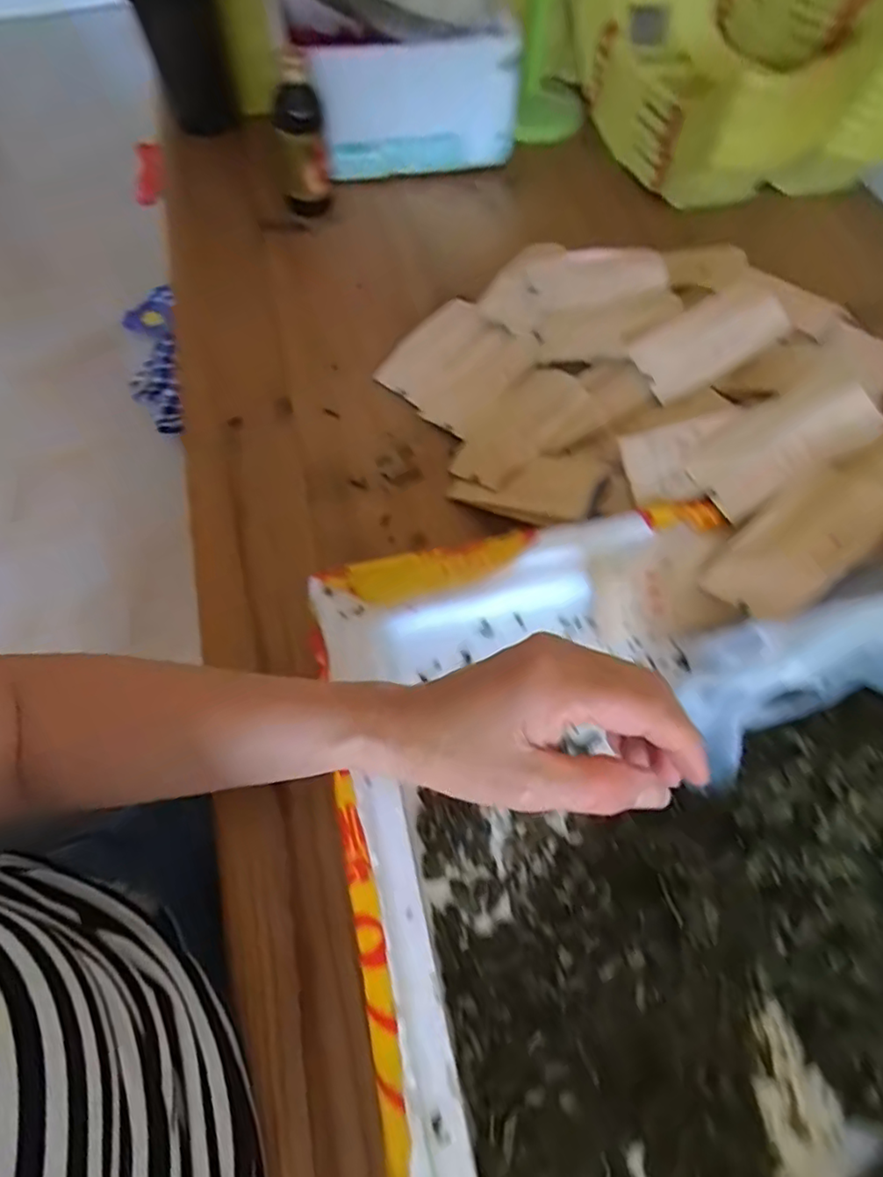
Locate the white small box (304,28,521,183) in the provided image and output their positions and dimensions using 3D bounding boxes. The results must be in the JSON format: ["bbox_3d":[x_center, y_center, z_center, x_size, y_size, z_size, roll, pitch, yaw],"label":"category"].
[{"bbox_3d":[-0.021,-0.452,0.576,0.193,0.125,0.032,-23,66,-11],"label":"white small box"}]

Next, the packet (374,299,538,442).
[{"bbox_3d":[0.012,-0.181,0.489,0.100,0.009,0.100,41,82,16],"label":"packet"}]

